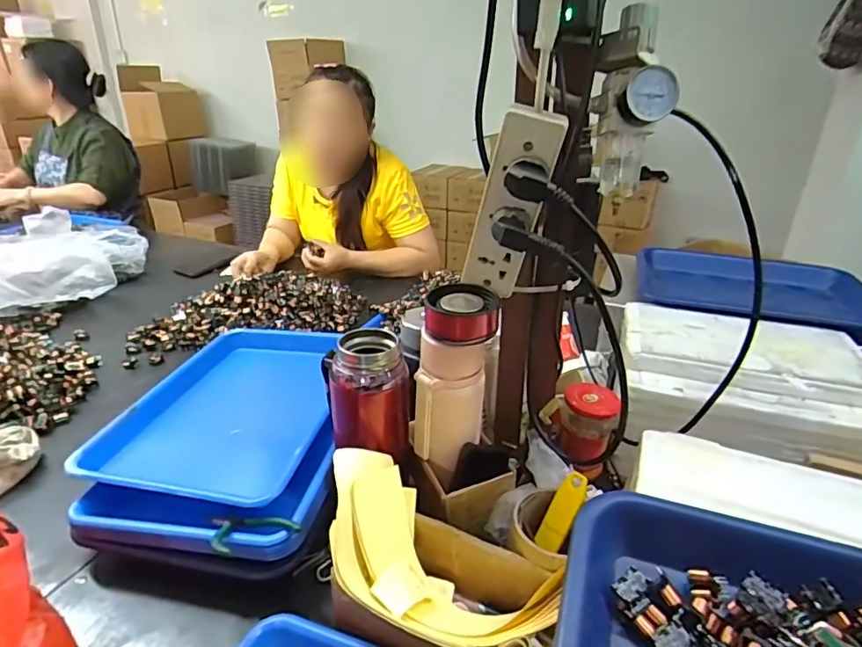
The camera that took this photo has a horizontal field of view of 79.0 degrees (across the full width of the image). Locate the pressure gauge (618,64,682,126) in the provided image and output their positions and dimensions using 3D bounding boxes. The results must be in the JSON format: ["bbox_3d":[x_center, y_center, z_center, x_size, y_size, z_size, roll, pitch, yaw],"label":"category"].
[{"bbox_3d":[0.169,-0.176,0.405,0.040,0.040,0.021,5,26,9],"label":"pressure gauge"}]

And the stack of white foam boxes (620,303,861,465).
[{"bbox_3d":[0.382,0.062,0.641,0.271,0.077,0.245,9,27,16],"label":"stack of white foam boxes"}]

